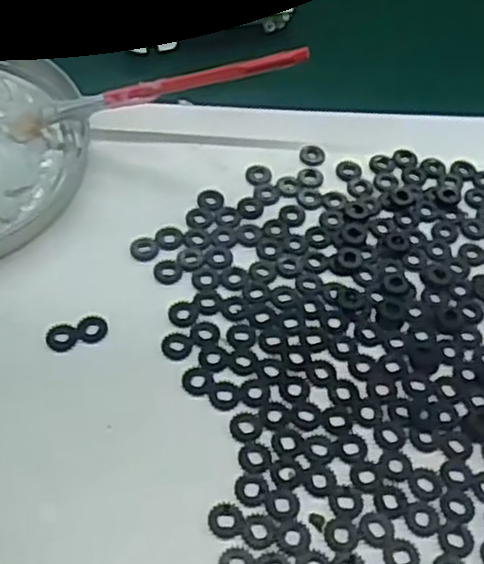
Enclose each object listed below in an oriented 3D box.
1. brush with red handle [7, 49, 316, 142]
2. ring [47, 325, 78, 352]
[{"bbox_3d":[-0.039,-0.076,0.293,0.114,0.011,0.009,-11,53,11],"label":"brush with red handle"},{"bbox_3d":[-0.061,0.019,0.249,0.010,0.004,0.010,2,53,-3],"label":"ring"}]

